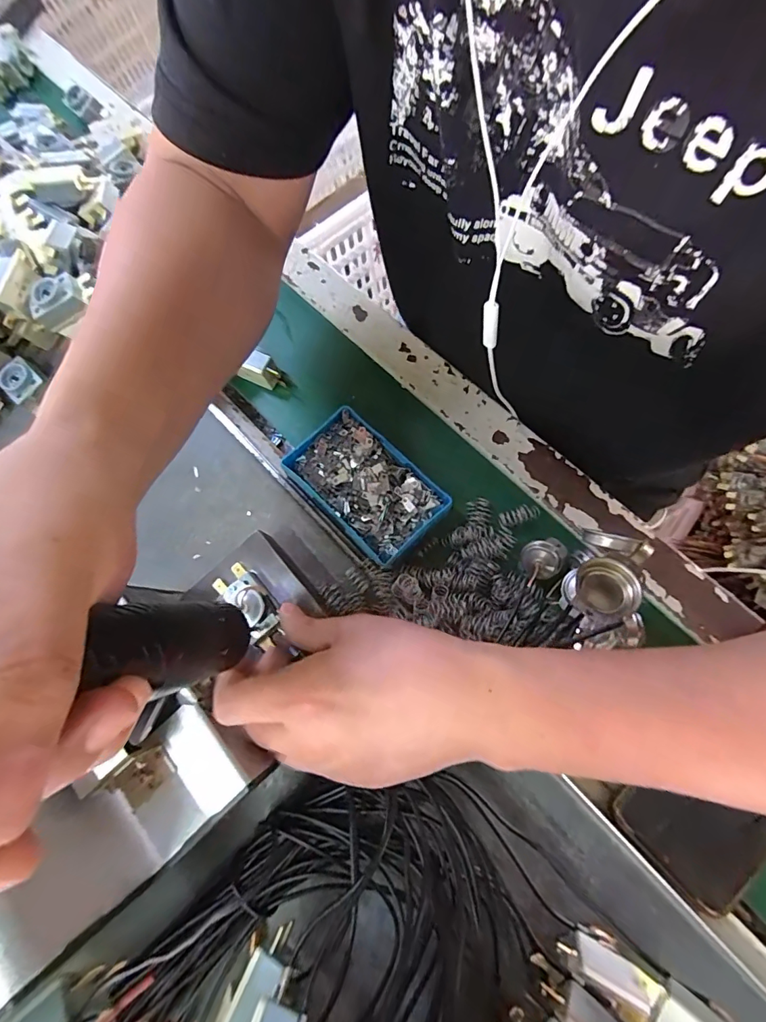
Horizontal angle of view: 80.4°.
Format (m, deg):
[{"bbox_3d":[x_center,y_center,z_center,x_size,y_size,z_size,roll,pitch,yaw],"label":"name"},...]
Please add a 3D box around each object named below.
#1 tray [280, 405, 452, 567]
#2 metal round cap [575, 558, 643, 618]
[{"bbox_3d":[-0.014,-0.020,0.339,0.069,0.021,0.114,-45,75,-7],"label":"tray"},{"bbox_3d":[0.101,0.034,0.204,0.026,0.008,0.024,30,98,34],"label":"metal round cap"}]

